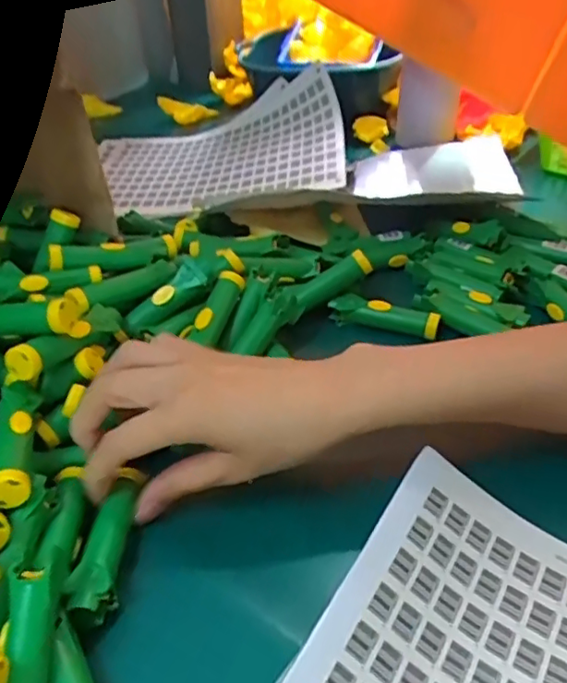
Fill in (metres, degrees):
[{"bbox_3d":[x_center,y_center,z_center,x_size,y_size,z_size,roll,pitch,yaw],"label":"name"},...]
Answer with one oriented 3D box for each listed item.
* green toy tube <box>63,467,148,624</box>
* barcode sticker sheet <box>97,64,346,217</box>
[{"bbox_3d":[-0.086,0.097,0.297,0.017,0.018,0.077,1,38,6],"label":"green toy tube"},{"bbox_3d":[-0.080,-0.227,0.667,0.288,0.074,0.217,-1,39,3],"label":"barcode sticker sheet"}]

